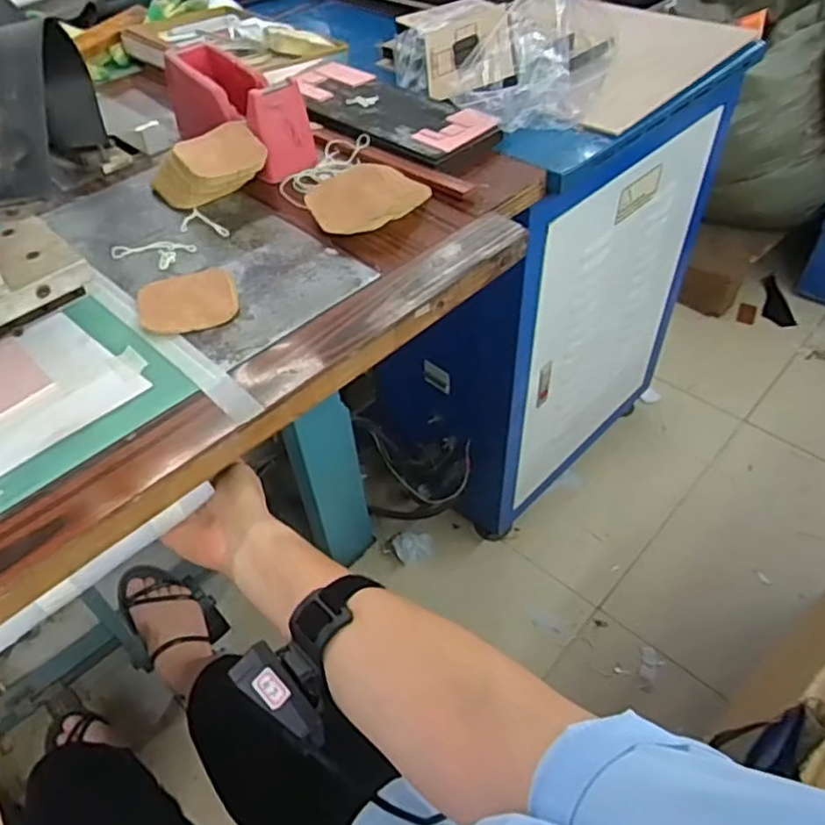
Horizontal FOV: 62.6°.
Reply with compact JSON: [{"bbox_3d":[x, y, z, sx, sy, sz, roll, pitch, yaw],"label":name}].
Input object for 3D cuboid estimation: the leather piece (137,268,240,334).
[{"bbox_3d":[-0.201,-0.100,0.607,0.085,0.006,0.079,-15,48,-11],"label":"leather piece"}]

